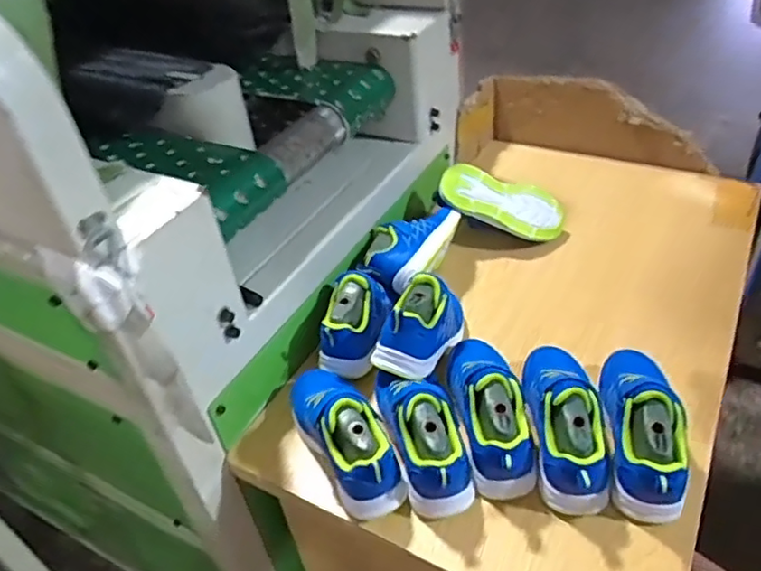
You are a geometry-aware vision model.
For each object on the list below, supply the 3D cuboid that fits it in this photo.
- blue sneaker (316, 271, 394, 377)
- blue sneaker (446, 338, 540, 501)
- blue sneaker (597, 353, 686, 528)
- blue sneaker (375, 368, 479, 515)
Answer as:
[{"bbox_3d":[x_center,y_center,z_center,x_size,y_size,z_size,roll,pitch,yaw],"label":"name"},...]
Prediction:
[{"bbox_3d":[-0.031,0.037,0.772,0.072,0.073,0.137,7,41,15],"label":"blue sneaker"},{"bbox_3d":[0.118,0.123,0.665,0.076,0.081,0.200,-5,39,1],"label":"blue sneaker"},{"bbox_3d":[0.268,0.135,0.628,0.070,0.084,0.203,1,40,8],"label":"blue sneaker"},{"bbox_3d":[0.044,0.151,0.645,0.073,0.087,0.160,-13,40,-8],"label":"blue sneaker"}]

